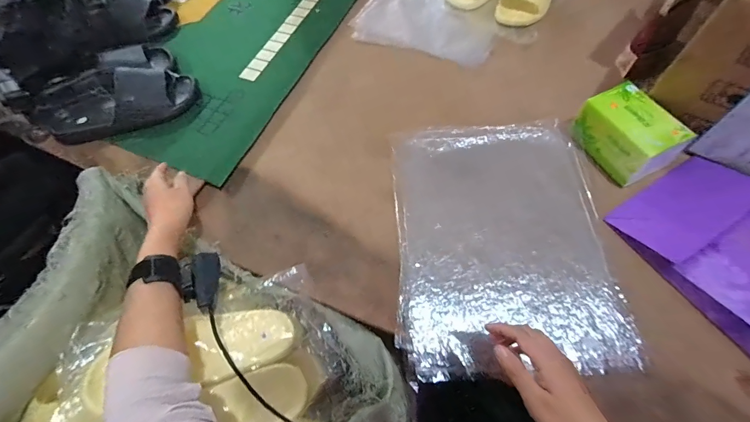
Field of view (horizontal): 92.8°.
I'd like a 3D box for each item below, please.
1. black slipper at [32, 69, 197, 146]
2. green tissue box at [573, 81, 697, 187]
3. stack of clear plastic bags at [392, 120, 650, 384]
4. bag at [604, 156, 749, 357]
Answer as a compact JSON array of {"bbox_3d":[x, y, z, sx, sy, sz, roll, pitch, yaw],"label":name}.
[{"bbox_3d":[-0.504,-0.219,0.682,0.302,0.073,0.146,-13,63,-4],"label":"black slipper"},{"bbox_3d":[0.404,-0.124,0.573,0.086,0.082,0.138,-25,64,-10],"label":"green tissue box"},{"bbox_3d":[0.183,0.033,0.539,0.302,0.022,0.387,-5,66,3],"label":"stack of clear plastic bags"},{"bbox_3d":[0.518,0.049,0.498,0.216,0.073,0.266,-31,65,-13],"label":"bag"}]

